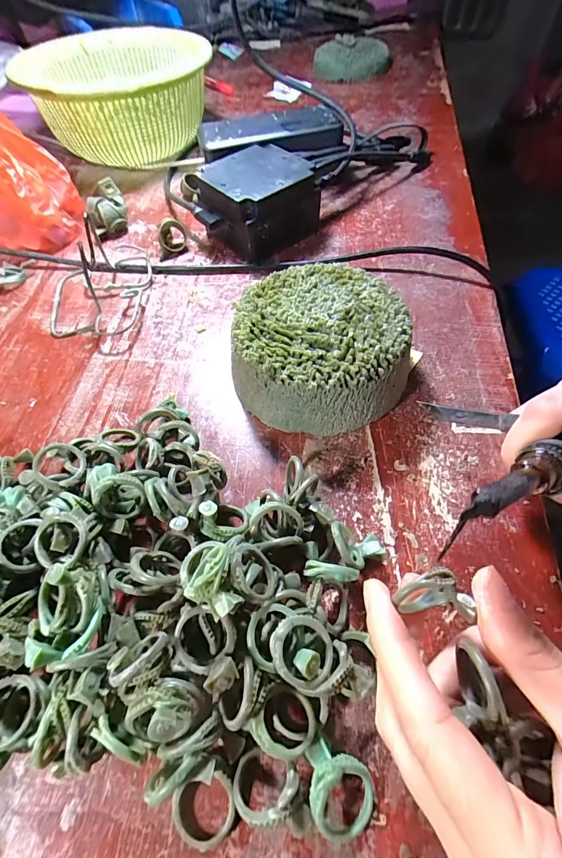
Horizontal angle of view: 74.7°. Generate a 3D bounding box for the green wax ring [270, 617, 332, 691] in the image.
[{"bbox_3d":[0.008,0.083,0.139,0.024,0.004,0.023,10,57,-15],"label":"green wax ring"}]

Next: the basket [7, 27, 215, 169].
[{"bbox_3d":[-0.158,-0.354,0.403,0.157,0.083,0.185,-4,58,0],"label":"basket"}]

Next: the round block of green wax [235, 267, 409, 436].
[{"bbox_3d":[0.023,-0.048,0.222,0.096,0.046,0.095,-1,58,2],"label":"round block of green wax"}]

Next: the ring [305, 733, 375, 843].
[{"bbox_3d":[0.021,0.126,0.129,0.022,0.016,0.027,-6,58,-1],"label":"ring"}]

